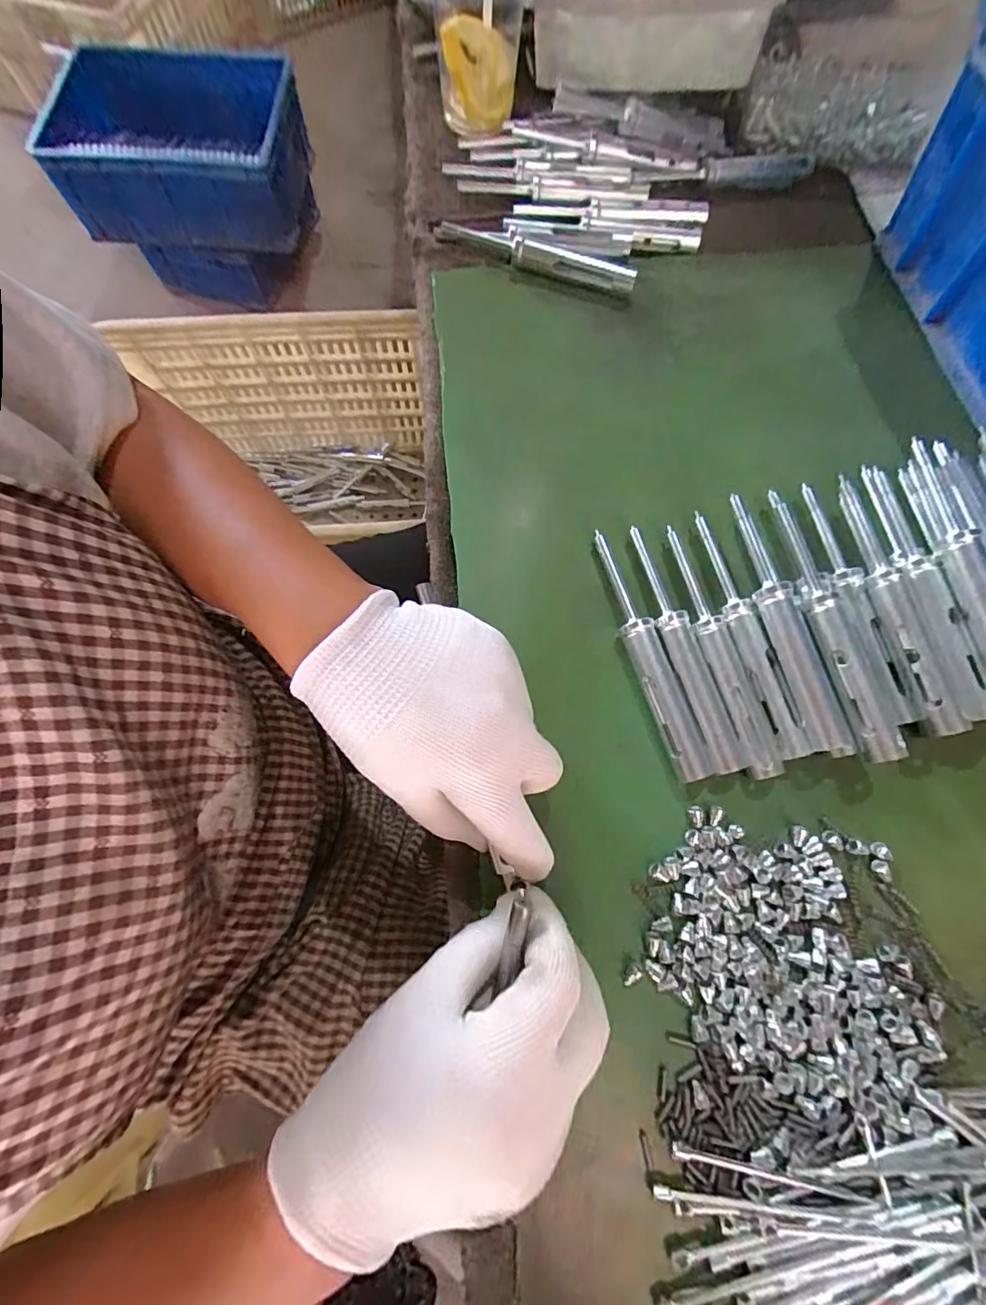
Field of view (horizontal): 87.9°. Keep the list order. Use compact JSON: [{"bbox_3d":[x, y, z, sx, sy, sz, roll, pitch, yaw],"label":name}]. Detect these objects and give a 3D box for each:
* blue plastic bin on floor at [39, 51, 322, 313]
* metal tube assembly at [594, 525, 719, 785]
[{"bbox_3d":[-0.594,-0.933,1.023,0.434,0.258,0.333,-2,74,0],"label":"blue plastic bin on floor"},{"bbox_3d":[0.082,0.001,0.280,0.017,0.020,0.138,-19,75,-5],"label":"metal tube assembly"}]

